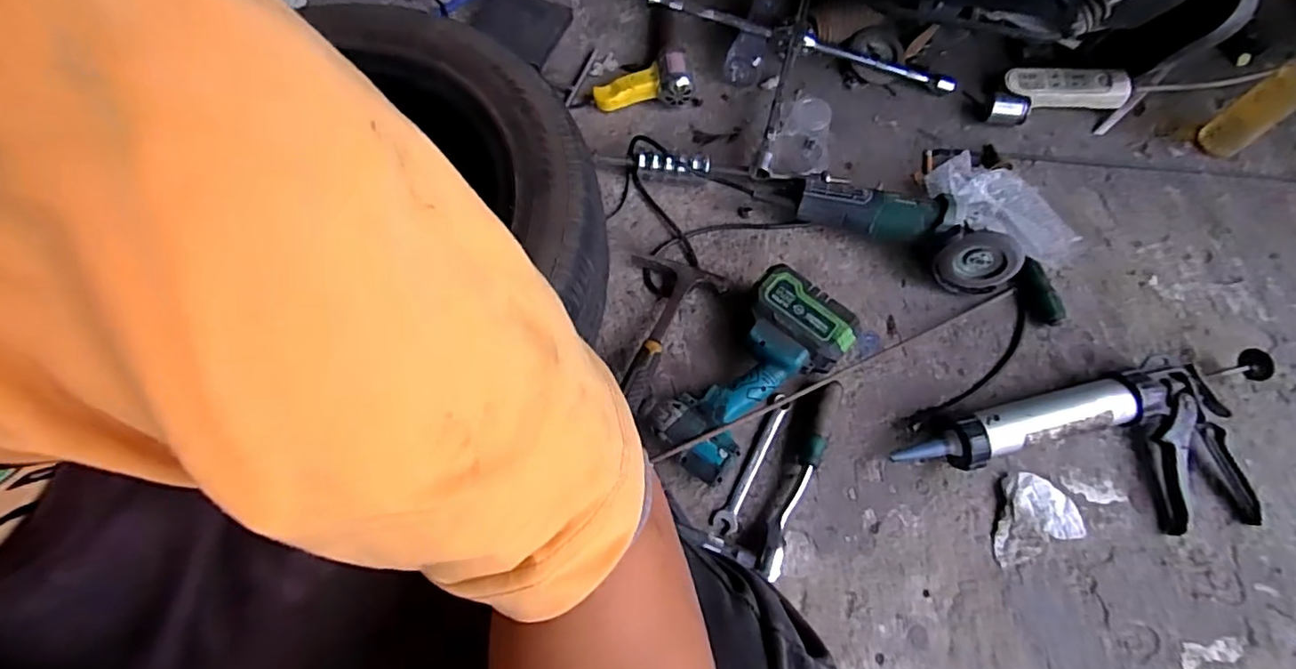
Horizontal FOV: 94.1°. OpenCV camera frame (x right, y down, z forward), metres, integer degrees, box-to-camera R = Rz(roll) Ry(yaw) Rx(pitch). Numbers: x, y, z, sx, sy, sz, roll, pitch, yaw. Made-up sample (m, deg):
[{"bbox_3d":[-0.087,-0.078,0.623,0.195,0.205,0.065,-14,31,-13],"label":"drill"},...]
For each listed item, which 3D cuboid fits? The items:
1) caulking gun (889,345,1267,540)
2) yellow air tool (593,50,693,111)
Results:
[{"bbox_3d":[0.510,0.132,0.682,0.437,0.066,0.177,-7,67,-1],"label":"caulking gun"},{"bbox_3d":[-0.008,-0.380,0.909,0.149,0.056,0.074,0,67,2],"label":"yellow air tool"}]

